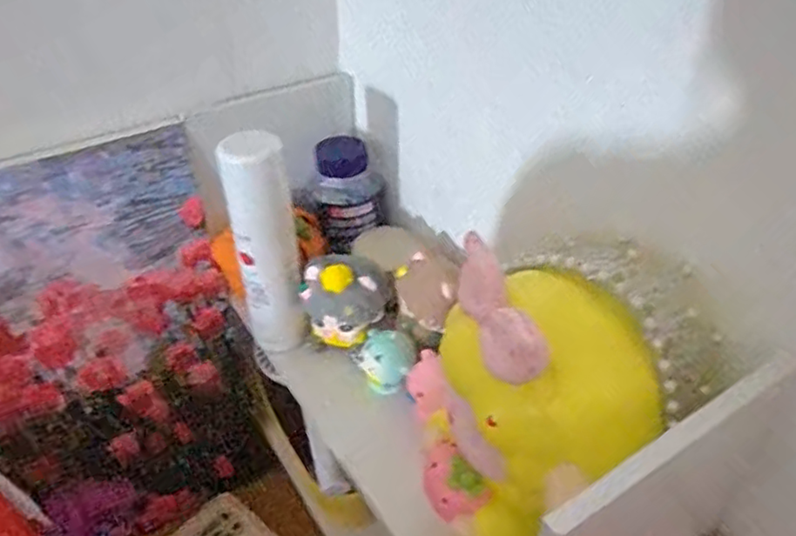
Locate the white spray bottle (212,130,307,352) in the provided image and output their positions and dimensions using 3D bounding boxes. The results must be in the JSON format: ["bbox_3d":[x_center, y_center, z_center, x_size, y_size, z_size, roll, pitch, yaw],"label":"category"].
[{"bbox_3d":[-0.096,-0.012,0.468,0.044,0.181,0.038,-13,40,-15],"label":"white spray bottle"}]

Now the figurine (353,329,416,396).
[{"bbox_3d":[-0.010,0.068,0.479,0.045,0.043,0.036,-4,38,-4],"label":"figurine"}]

